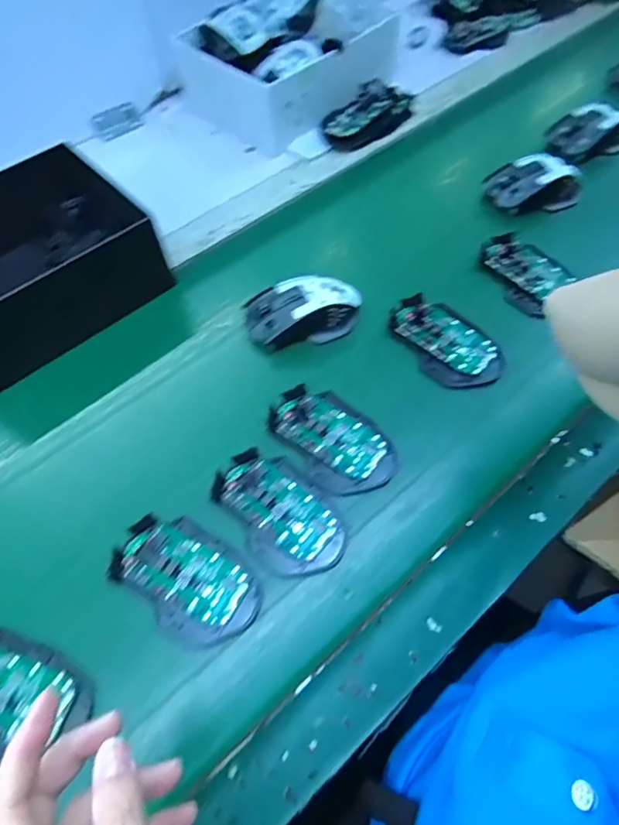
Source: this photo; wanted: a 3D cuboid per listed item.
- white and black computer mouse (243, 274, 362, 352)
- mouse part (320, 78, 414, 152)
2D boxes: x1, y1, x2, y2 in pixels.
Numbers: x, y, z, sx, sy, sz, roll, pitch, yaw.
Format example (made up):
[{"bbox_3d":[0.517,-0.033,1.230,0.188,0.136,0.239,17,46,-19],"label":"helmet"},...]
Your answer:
[{"bbox_3d":[-0.006,-0.103,0.511,0.115,0.035,0.065,-8,62,-5],"label":"white and black computer mouse"},{"bbox_3d":[0.080,-0.392,0.672,0.148,0.038,0.074,-38,68,-19],"label":"mouse part"}]

